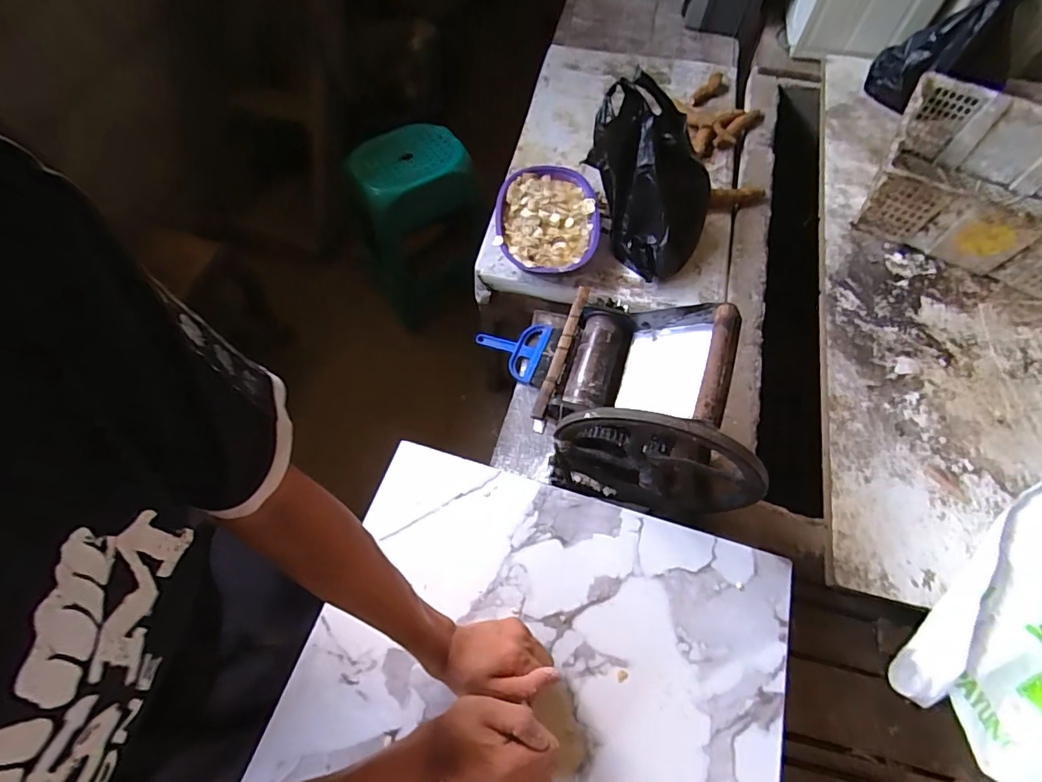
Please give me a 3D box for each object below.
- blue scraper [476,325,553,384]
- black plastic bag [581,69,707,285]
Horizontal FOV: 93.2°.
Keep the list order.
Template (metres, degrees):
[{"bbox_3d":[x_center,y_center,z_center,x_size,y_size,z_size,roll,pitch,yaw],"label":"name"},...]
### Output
[{"bbox_3d":[-0.023,-0.085,0.960,0.133,0.024,0.130,18,65,6],"label":"blue scraper"},{"bbox_3d":[0.269,-0.418,0.993,0.187,0.248,0.275,-26,69,-14],"label":"black plastic bag"}]

